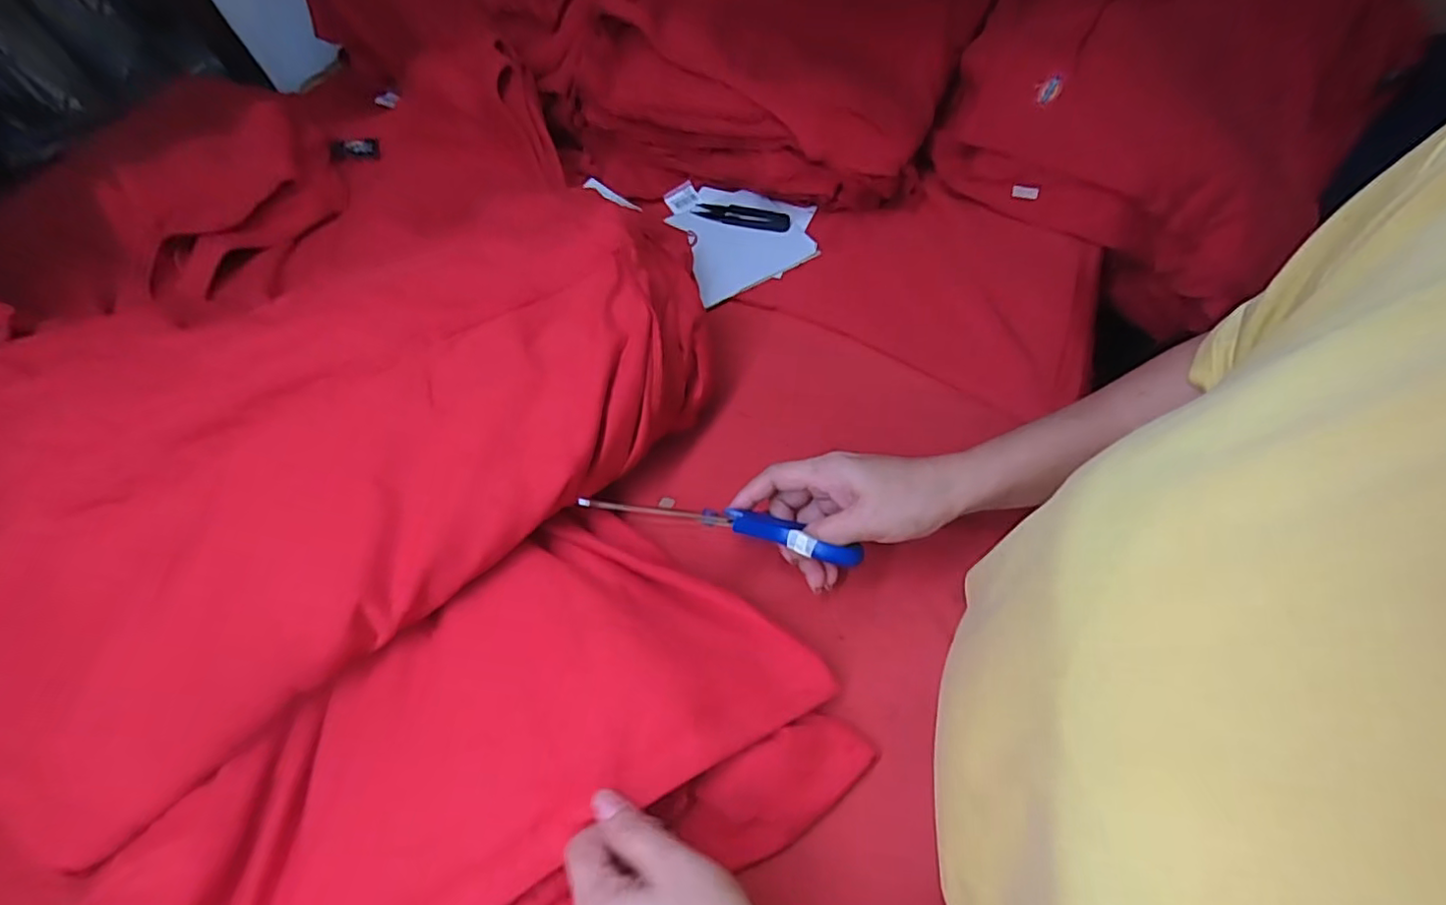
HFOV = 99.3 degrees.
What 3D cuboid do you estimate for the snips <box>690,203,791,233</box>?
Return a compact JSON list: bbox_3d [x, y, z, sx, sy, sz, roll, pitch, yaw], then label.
[{"bbox_3d":[0.017,-0.230,0.597,0.097,0.012,0.018,15,62,18],"label":"snips"}]

